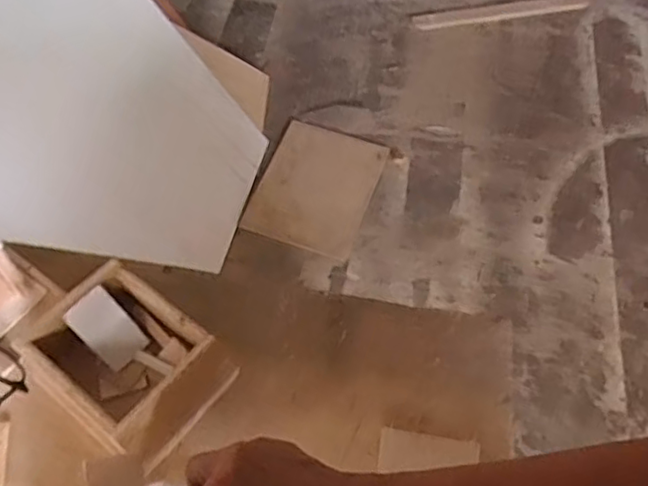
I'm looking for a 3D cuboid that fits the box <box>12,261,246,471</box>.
[{"bbox_3d":[-0.137,0.084,0.457,0.121,0.055,0.099,34,62,19],"label":"box"}]

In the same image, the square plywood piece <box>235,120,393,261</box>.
[{"bbox_3d":[-0.014,-0.142,1.521,0.260,0.017,0.348,17,59,9],"label":"square plywood piece"}]

